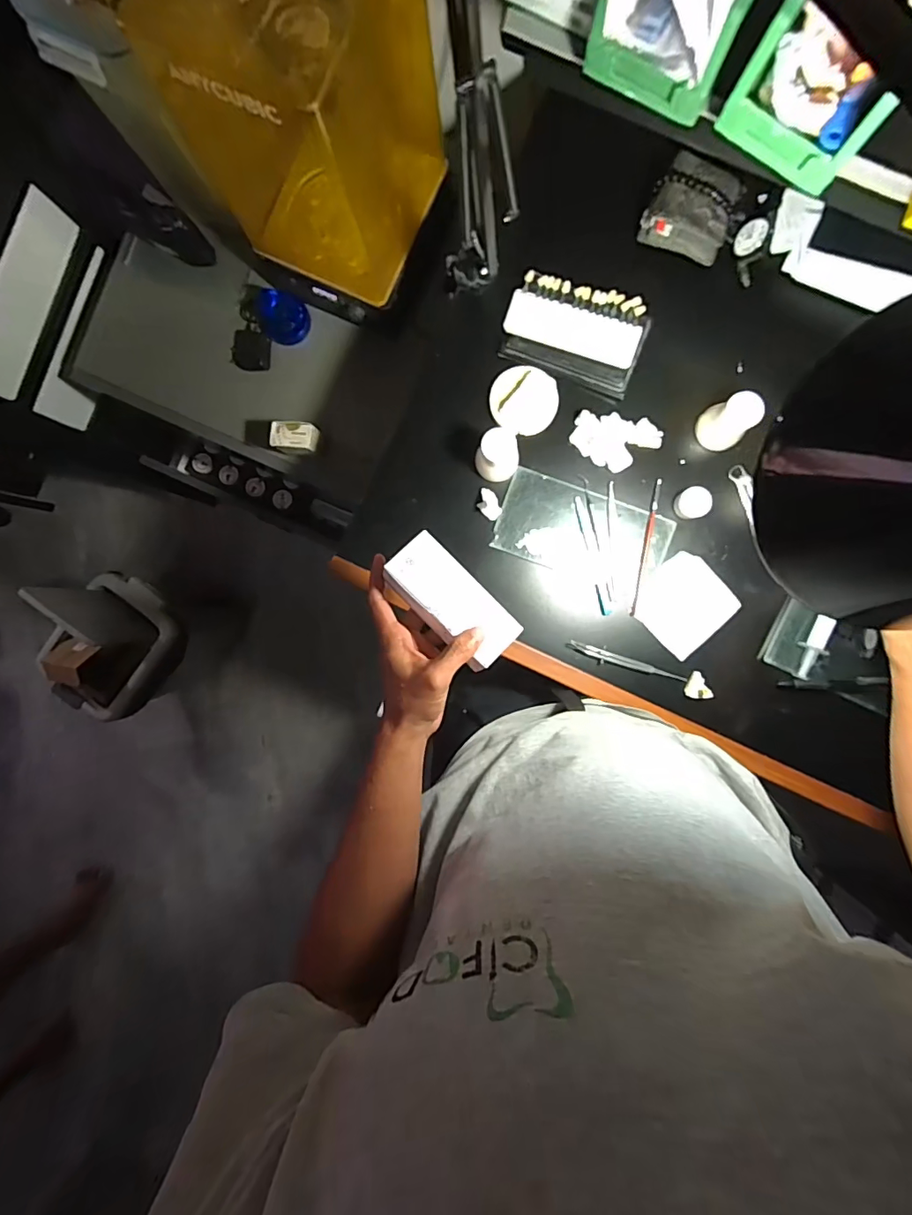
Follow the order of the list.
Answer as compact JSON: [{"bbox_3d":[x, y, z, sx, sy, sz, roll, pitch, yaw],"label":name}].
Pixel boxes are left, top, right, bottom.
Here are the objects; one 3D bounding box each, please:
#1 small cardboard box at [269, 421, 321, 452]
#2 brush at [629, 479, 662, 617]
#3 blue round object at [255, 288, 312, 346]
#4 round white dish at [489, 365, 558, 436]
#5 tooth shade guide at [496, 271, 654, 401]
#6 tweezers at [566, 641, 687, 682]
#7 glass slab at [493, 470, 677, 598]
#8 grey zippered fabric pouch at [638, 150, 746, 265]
[{"bbox_3d":[-0.246,-0.262,0.748,0.068,0.023,0.039,8,92,2],"label":"small cardboard box"},{"bbox_3d":[0.227,-0.071,0.589,0.008,0.007,0.162,11,92,2],"label":"brush"},{"bbox_3d":[-0.278,-0.461,0.782,0.082,0.041,0.067,17,92,1],"label":"blue round object"},{"bbox_3d":[0.080,-0.245,0.580,0.078,0.009,0.073,0,92,2],"label":"round white dish"},{"bbox_3d":[0.136,-0.316,0.566,0.156,0.023,0.099,21,92,1],"label":"tooth shade guide"},{"bbox_3d":[0.204,0.064,0.586,0.142,0.006,0.018,13,92,2],"label":"tweezers"},{"bbox_3d":[0.152,-0.088,0.591,0.197,0.007,0.100,20,92,1],"label":"glass slab"},{"bbox_3d":[0.271,-0.449,0.556,0.100,0.032,0.105,25,92,1],"label":"grey zippered fabric pouch"}]

